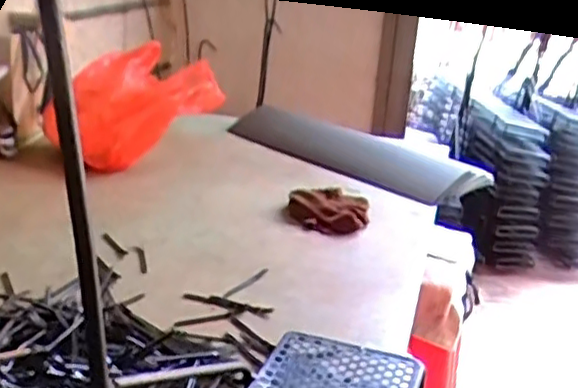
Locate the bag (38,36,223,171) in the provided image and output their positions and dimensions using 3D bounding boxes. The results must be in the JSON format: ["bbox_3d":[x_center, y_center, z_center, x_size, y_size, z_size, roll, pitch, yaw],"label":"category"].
[{"bbox_3d":[-0.319,-0.171,1.371,0.283,0.184,0.282,-16,30,-39],"label":"bag"}]

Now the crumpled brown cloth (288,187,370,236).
[{"bbox_3d":[0.066,0.028,1.152,0.140,0.046,0.116,4,20,1],"label":"crumpled brown cloth"}]

